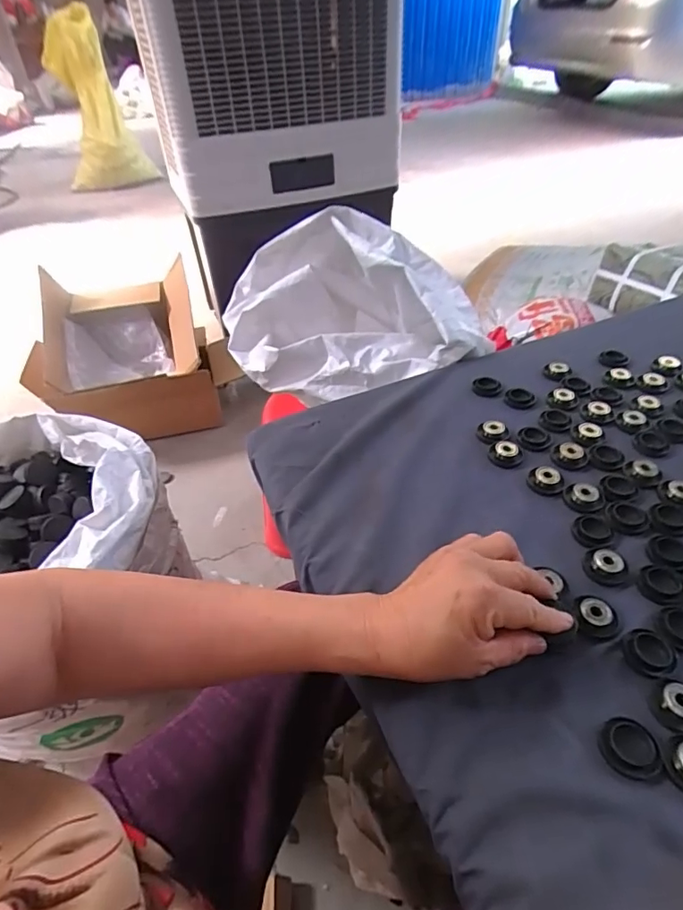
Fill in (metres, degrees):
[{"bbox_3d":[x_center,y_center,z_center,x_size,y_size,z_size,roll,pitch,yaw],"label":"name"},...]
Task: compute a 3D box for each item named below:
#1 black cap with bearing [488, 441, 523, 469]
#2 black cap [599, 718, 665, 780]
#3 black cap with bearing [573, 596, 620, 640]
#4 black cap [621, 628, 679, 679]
[{"bbox_3d":[0.162,-0.002,0.498,0.031,0.010,0.033,-3,41,2],"label":"black cap with bearing"},{"bbox_3d":[0.174,0.176,0.304,0.032,0.008,0.031,-3,41,2],"label":"black cap"},{"bbox_3d":[0.186,0.117,0.366,0.029,0.011,0.031,-3,41,2],"label":"black cap with bearing"},{"bbox_3d":[0.211,0.136,0.346,0.029,0.008,0.032,-35,50,-30],"label":"black cap"}]

